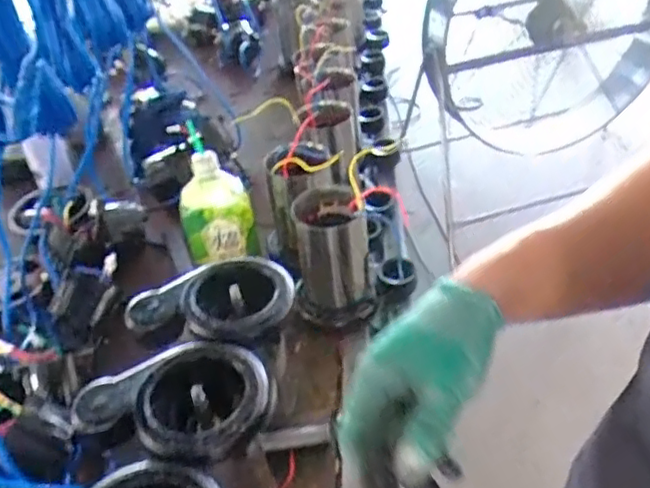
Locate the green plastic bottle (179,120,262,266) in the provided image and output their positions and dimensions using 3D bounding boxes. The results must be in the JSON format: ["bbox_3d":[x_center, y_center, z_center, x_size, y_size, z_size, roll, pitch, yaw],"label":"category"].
[{"bbox_3d":[-0.151,-0.059,0.833,0.094,0.175,0.080,-14,41,-9],"label":"green plastic bottle"}]

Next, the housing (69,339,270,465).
[{"bbox_3d":[-0.130,0.151,0.551,0.156,0.061,0.125,-24,43,-20],"label":"housing"}]

